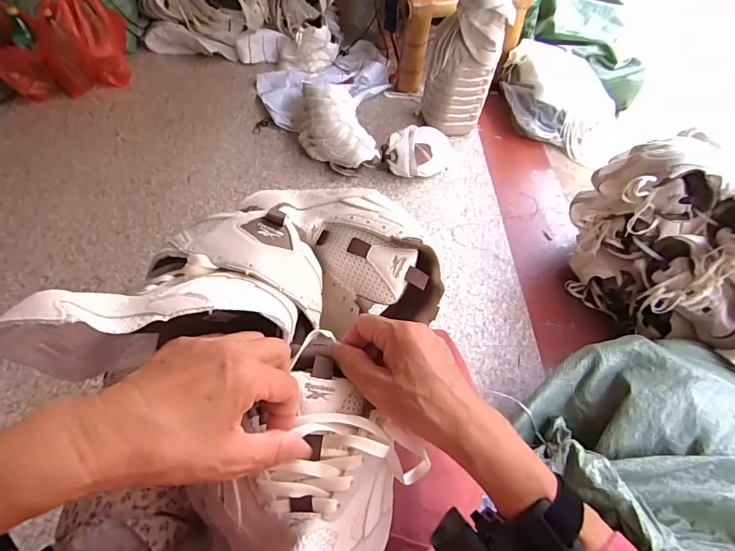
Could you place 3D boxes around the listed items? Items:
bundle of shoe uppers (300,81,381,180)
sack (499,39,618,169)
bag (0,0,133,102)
[{"bbox_3d":[-0.112,-0.449,1.289,0.187,0.138,0.340,-20,57,-18],"label":"bundle of shoe uppers"},{"bbox_3d":[0.657,-0.610,1.473,0.362,0.188,0.335,7,53,1],"label":"sack"},{"bbox_3d":[-0.973,-0.737,1.345,0.395,0.266,0.192,-23,58,-20],"label":"bag"}]

